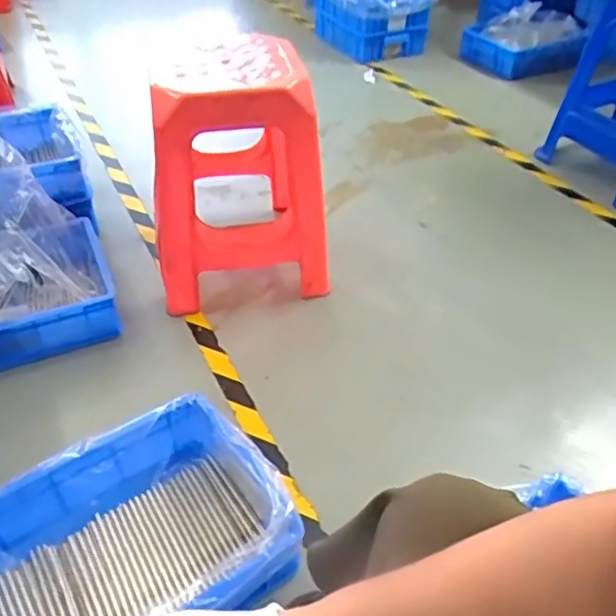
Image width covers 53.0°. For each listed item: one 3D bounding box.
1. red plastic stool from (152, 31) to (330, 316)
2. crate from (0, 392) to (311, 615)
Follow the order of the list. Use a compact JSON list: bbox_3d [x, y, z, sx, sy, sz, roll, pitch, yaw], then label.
[{"bbox_3d":[-0.157,-0.300,1.361,0.361,0.458,0.377,-6,42,-6],"label":"red plastic stool"},{"bbox_3d":[-0.247,0.333,0.873,0.439,0.135,0.326,-22,46,-23],"label":"crate"}]

